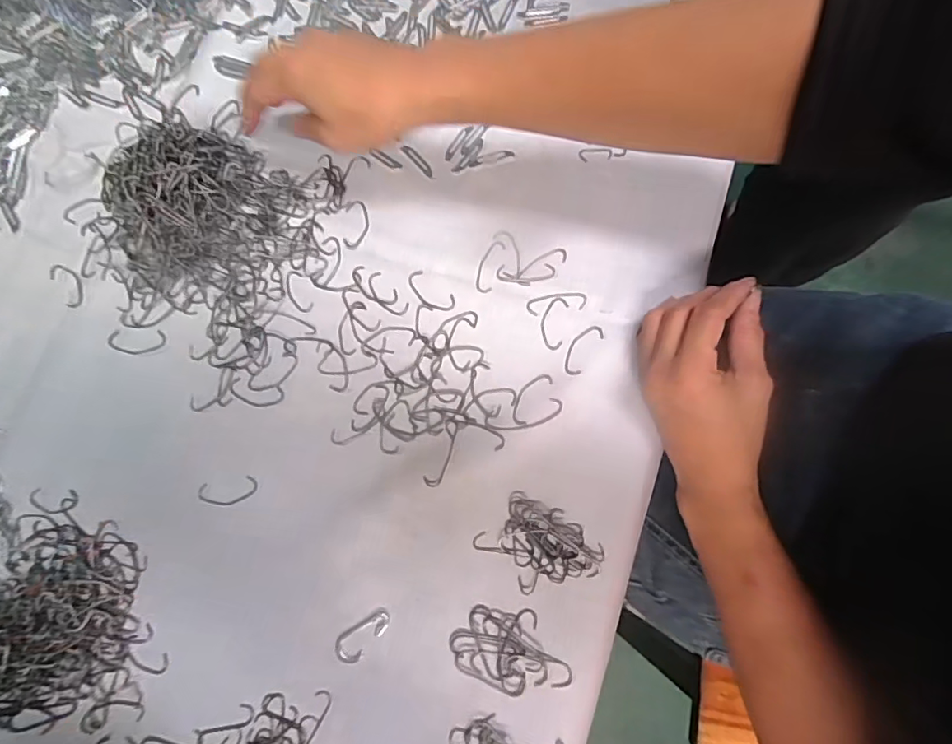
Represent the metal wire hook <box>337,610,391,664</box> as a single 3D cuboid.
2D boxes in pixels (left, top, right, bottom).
[{"bbox_3d":[-0.071,0.162,0.323,0.017,0.005,0.037,42,82,8],"label":"metal wire hook"}]

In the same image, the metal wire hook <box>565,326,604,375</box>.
[{"bbox_3d":[0.073,-0.016,0.358,0.015,0.004,0.040,33,81,7],"label":"metal wire hook"}]

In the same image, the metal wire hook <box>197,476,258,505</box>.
[{"bbox_3d":[-0.164,0.079,0.345,0.039,0.004,0.016,-11,79,-1],"label":"metal wire hook"}]

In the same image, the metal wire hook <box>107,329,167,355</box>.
[{"bbox_3d":[-0.238,-0.021,0.367,0.041,0.004,0.017,-2,79,0],"label":"metal wire hook"}]

